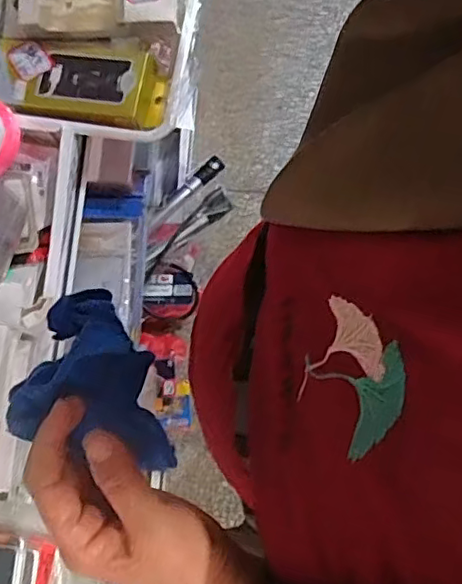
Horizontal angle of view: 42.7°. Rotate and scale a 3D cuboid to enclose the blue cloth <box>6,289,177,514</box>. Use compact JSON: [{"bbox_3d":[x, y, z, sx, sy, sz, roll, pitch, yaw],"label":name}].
[{"bbox_3d":[-0.072,0.050,0.363,0.097,0.048,0.093,14,77,4],"label":"blue cloth"}]

